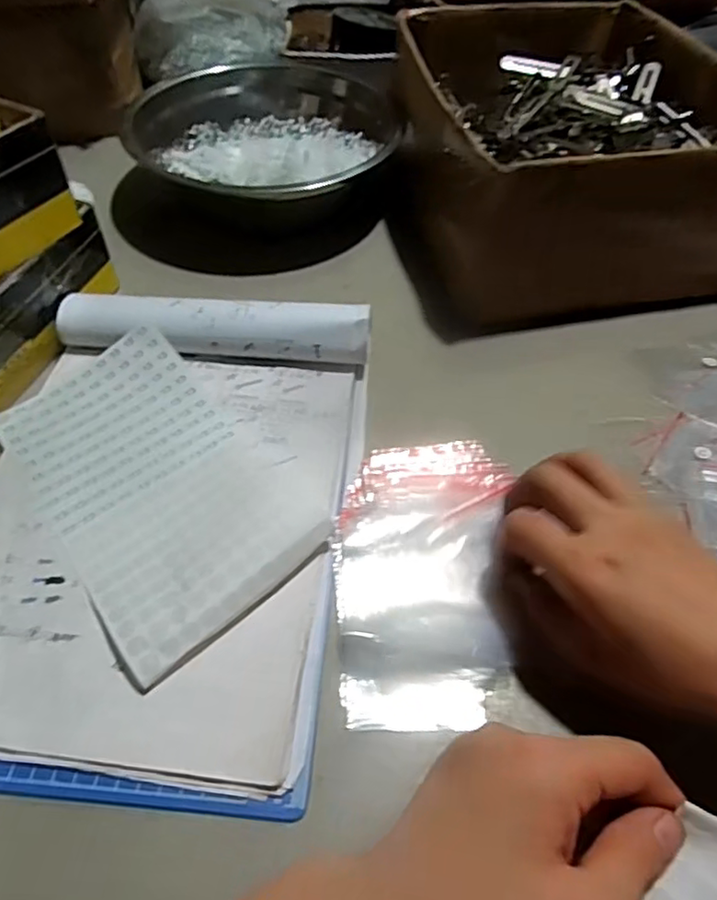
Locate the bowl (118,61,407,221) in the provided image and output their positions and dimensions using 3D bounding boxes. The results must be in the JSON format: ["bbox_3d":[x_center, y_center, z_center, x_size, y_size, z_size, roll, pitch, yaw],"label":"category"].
[{"bbox_3d":[-0.082,-0.290,0.580,0.230,0.062,0.200,26,58,15],"label":"bowl"}]

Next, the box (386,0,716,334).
[{"bbox_3d":[0.182,-0.282,0.557,0.266,0.118,0.329,-8,55,-10],"label":"box"}]

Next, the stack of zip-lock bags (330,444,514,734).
[{"bbox_3d":[0.035,0.067,0.346,0.093,0.009,0.165,5,55,1],"label":"stack of zip-lock bags"}]

